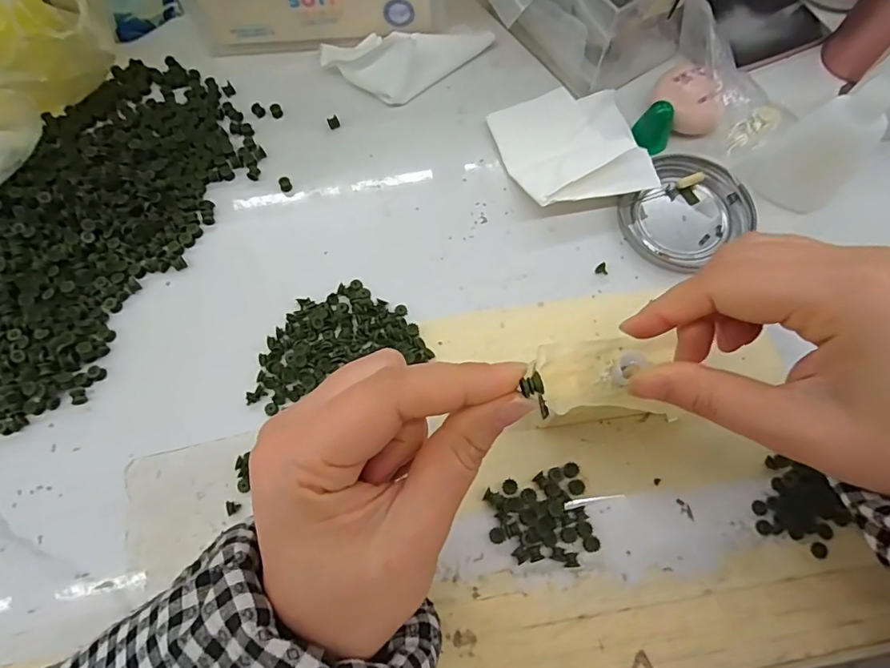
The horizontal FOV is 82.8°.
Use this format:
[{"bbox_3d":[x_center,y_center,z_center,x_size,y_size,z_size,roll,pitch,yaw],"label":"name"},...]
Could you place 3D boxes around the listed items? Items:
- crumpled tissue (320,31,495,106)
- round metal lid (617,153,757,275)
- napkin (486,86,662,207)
[{"bbox_3d":[-0.026,-0.185,0.343,0.114,0.024,0.054,-1,71,0],"label":"crumpled tissue"},{"bbox_3d":[0.144,-0.076,0.309,0.075,0.010,0.068,-33,74,-11],"label":"round metal lid"},{"bbox_3d":[0.081,-0.121,0.318,0.084,0.025,0.089,-19,72,-6],"label":"napkin"}]

